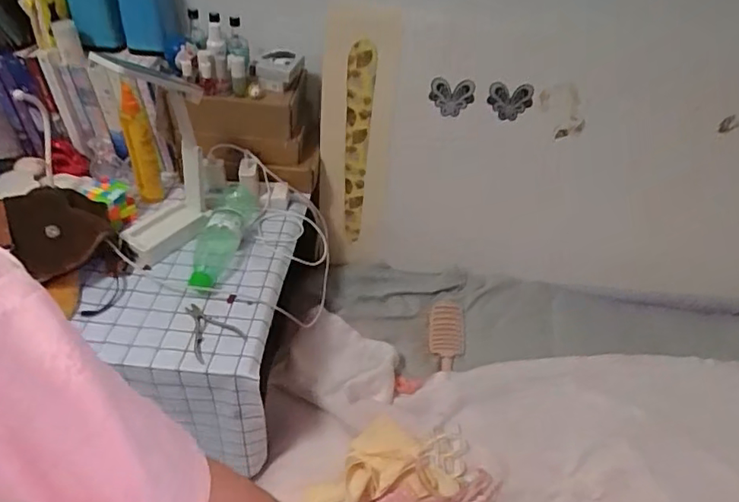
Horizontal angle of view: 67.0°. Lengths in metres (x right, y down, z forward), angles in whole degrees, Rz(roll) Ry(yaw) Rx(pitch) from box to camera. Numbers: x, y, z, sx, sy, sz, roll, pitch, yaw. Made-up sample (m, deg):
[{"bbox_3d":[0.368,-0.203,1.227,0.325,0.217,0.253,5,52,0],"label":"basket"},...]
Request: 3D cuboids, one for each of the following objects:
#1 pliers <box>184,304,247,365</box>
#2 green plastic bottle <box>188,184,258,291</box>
[{"bbox_3d":[-0.224,0.114,0.812,0.072,0.014,0.115,-15,44,-19],"label":"pliers"},{"bbox_3d":[-0.243,-0.030,0.921,0.079,0.058,0.234,3,42,-1],"label":"green plastic bottle"}]

